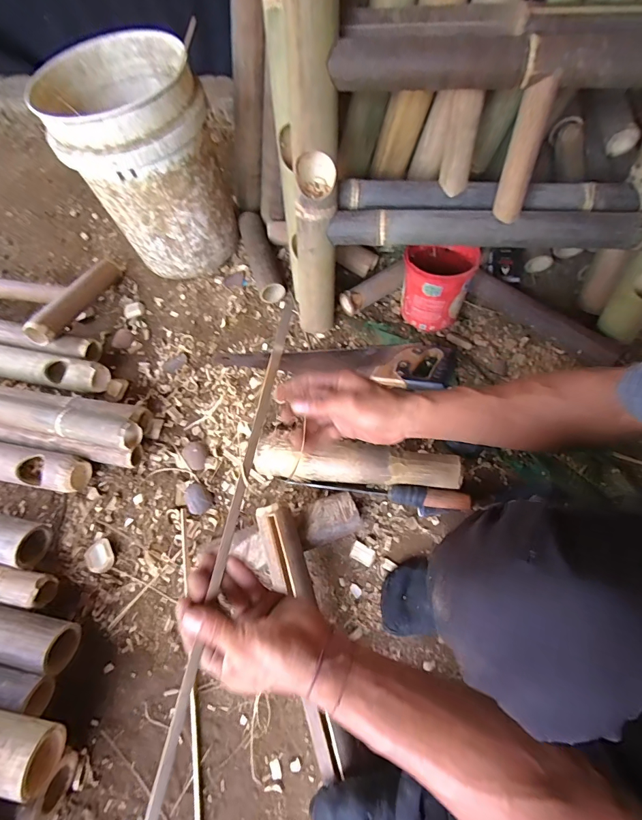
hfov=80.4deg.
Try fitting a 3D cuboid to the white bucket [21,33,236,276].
[{"bbox_3d":[-0.375,-0.523,0.858,0.291,0.379,0.301,-29,66,-11],"label":"white bucket"}]

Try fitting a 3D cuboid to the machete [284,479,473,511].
[{"bbox_3d":[0.101,0.153,0.683,0.317,0.047,0.031,5,65,5],"label":"machete"}]

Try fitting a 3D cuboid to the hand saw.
[{"bbox_3d":[0.014,-0.097,0.802,0.493,0.065,0.122,2,64,4],"label":"hand saw"}]

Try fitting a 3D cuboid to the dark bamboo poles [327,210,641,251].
[{"bbox_3d":[0.308,-0.326,0.685,0.577,0.049,0.040,4,64,5],"label":"dark bamboo poles"}]

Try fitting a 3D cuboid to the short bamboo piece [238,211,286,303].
[{"bbox_3d":[-0.147,-0.382,0.946,0.064,0.065,0.252,-18,65,-6],"label":"short bamboo piece"}]

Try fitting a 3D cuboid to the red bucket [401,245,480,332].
[{"bbox_3d":[0.245,-0.271,0.808,0.145,0.146,0.131,3,64,4],"label":"red bucket"}]

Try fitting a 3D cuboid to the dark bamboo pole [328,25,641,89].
[{"bbox_3d":[0.318,-0.507,0.555,0.597,0.058,0.080,3,64,4],"label":"dark bamboo pole"}]

